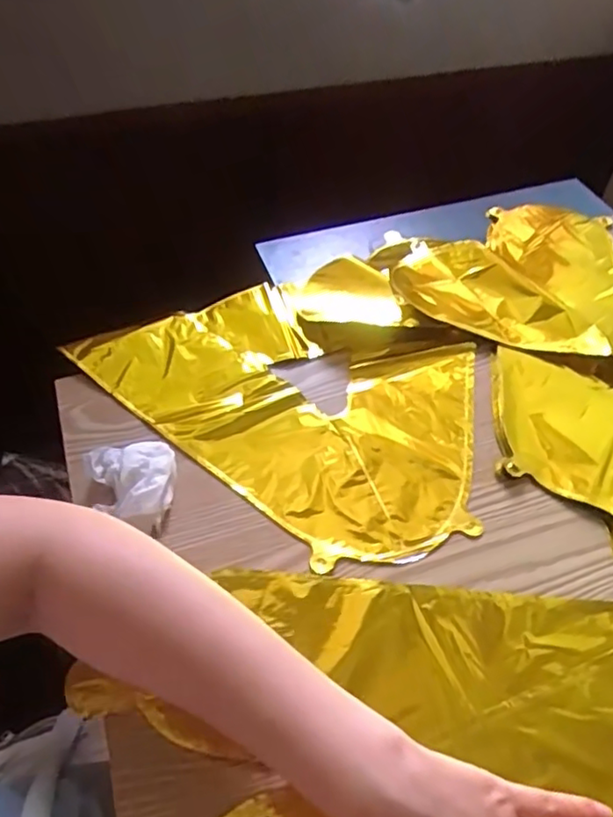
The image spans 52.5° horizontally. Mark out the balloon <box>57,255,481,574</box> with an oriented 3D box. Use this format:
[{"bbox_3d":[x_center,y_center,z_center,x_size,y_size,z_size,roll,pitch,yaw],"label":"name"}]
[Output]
[{"bbox_3d":[0.009,-0.028,0.500,0.307,0.016,0.237,35,58,26],"label":"balloon"}]

